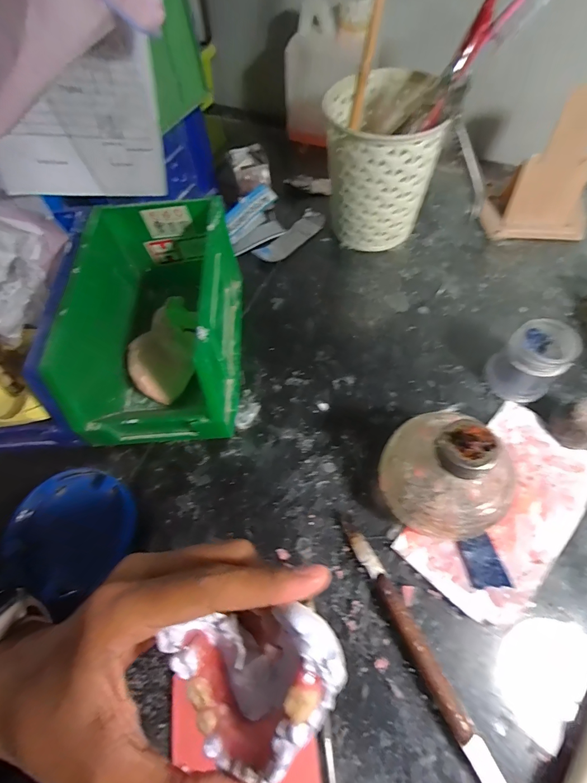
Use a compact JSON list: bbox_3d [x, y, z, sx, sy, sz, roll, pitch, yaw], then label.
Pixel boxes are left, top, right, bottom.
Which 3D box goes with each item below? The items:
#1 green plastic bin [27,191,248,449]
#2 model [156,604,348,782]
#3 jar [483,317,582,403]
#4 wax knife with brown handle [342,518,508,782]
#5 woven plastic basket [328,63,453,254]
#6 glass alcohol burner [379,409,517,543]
[{"bbox_3d":[-0.100,-0.051,0.276,0.109,0.091,0.177,0,62,4],"label":"green plastic bin"},{"bbox_3d":[-0.014,0.106,0.128,0.064,0.034,0.046,-9,62,-1],"label":"model"},{"bbox_3d":[0.172,-0.021,0.263,0.039,0.051,0.042,-2,62,3],"label":"jar"},{"bbox_3d":[0.075,0.154,0.203,0.013,0.010,0.167,-25,63,-9],"label":"wax knife with brown handle"},{"bbox_3d":[0.076,-0.200,0.331,0.087,0.110,0.095,-1,62,4],"label":"woven plastic basket"},{"bbox_3d":[0.091,0.049,0.217,0.077,0.078,0.069,23,66,15],"label":"glass alcohol burner"}]

